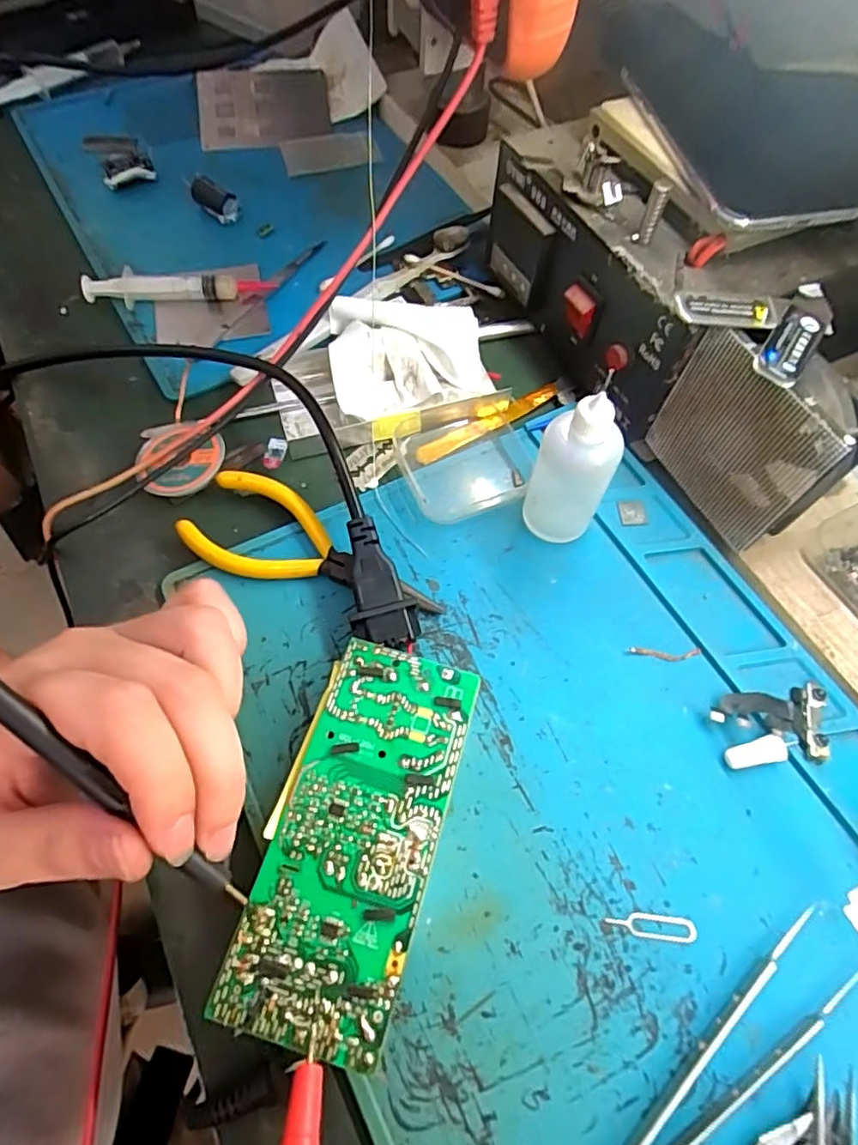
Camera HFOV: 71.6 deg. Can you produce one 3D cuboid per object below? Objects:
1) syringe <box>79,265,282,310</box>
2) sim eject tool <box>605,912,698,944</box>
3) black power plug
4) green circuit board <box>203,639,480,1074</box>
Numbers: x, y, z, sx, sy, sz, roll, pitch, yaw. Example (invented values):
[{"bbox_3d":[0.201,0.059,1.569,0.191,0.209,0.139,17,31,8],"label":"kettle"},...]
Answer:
[{"bbox_3d":[-0.155,-0.178,0.372,0.114,0.019,0.014,-5,62,-5],"label":"syringe"},{"bbox_3d":[0.083,0.131,0.221,0.033,0.004,0.008,7,62,2],"label":"sim eject tool"},{"bbox_3d":[-0.025,0.005,0.267,0.029,0.021,0.058,-15,80,-10],"label":"black power plug"},{"bbox_3d":[-0.025,0.096,0.224,0.056,0.025,0.131,15,62,6],"label":"green circuit board"}]

